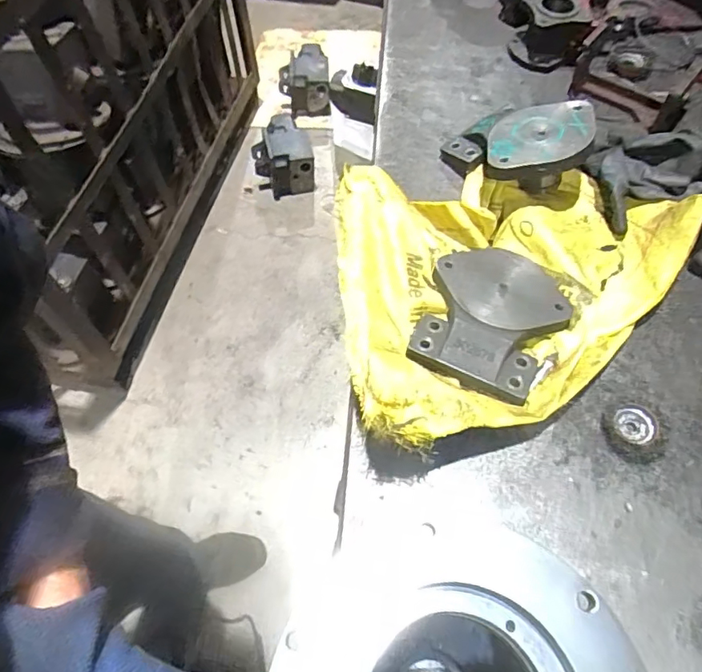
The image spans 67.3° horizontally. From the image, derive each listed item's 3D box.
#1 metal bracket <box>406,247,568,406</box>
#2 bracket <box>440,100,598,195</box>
[{"bbox_3d":[0.171,-0.028,0.637,0.163,0.043,0.201,24,64,13],"label":"metal bracket"},{"bbox_3d":[0.244,-0.259,0.737,0.156,0.082,0.211,-41,43,-7],"label":"bracket"}]

